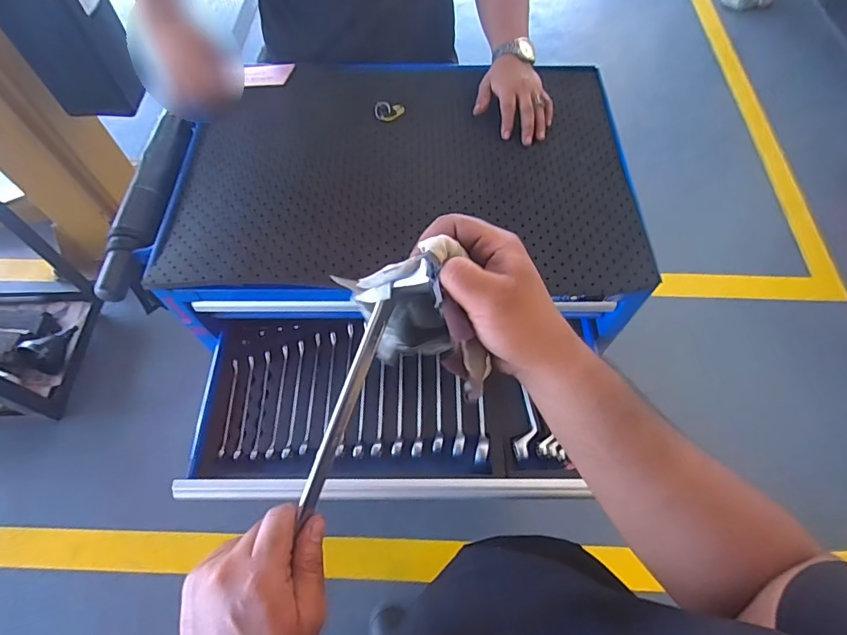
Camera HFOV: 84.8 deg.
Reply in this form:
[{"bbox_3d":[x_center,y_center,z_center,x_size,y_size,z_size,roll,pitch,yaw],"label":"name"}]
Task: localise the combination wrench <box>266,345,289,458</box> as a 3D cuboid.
[{"bbox_3d":[-0.216,0.121,0.691,0.011,0.009,0.168,1,62,-2],"label":"combination wrench"}]

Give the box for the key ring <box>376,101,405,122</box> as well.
[{"bbox_3d":[-0.056,-0.334,0.753,0.047,0.007,0.040,5,62,3],"label":"key ring"}]

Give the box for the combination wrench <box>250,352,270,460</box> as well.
[{"bbox_3d":[-0.241,0.127,0.690,0.010,0.004,0.162,-1,62,-3],"label":"combination wrench"}]

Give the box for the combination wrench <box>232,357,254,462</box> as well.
[{"bbox_3d":[-0.264,0.130,0.686,0.010,0.006,0.154,0,62,-3],"label":"combination wrench"}]

